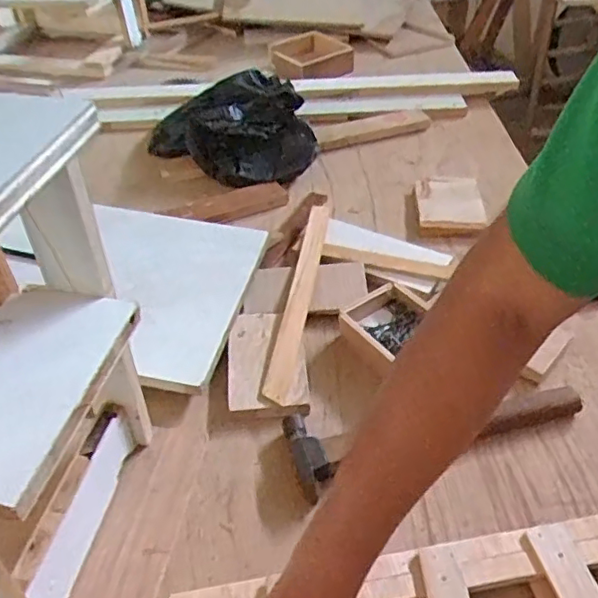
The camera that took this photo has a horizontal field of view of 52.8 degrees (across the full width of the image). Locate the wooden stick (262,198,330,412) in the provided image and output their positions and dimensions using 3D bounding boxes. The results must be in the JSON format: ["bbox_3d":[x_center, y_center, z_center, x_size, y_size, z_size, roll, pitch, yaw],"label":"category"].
[{"bbox_3d":[0.003,-0.016,0.765,0.029,0.014,0.353,6,45,7],"label":"wooden stick"}]

